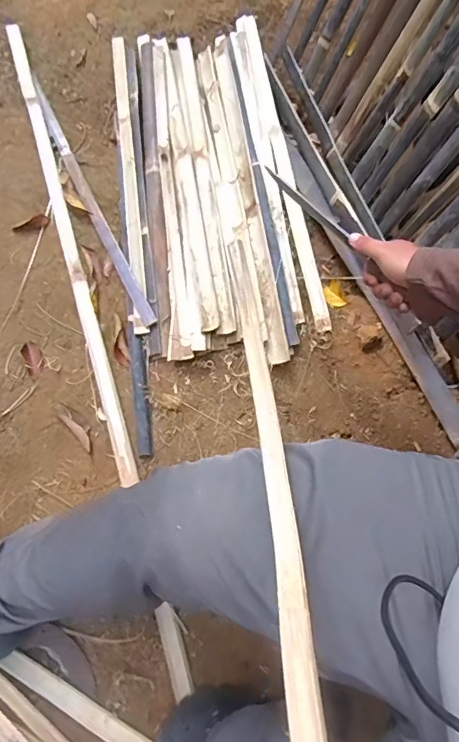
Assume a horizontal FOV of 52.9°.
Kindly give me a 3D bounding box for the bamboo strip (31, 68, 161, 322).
[{"bbox_3d":[-0.329,-0.413,1.065,0.035,0.014,0.739,-26,72,-8],"label":"bamboo strip"}]

